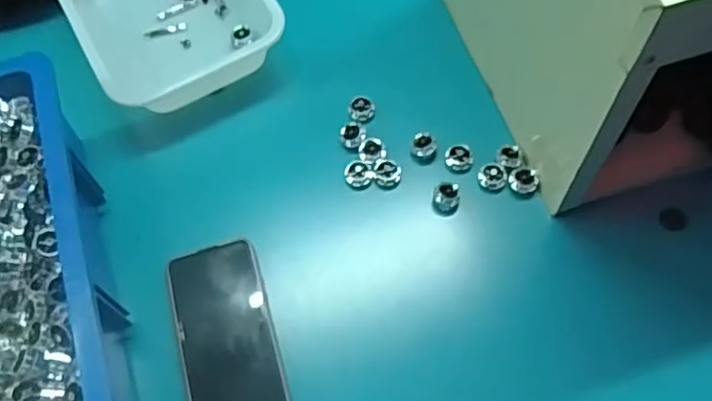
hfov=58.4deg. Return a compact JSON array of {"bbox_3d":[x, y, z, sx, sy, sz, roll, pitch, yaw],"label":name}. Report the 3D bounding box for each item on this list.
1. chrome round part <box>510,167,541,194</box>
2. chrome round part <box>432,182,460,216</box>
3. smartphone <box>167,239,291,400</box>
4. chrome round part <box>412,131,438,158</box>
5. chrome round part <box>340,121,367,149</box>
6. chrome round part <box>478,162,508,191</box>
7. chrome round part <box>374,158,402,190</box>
[{"bbox_3d":[0.156,-0.019,0.588,0.026,0.008,0.024,19,67,12],"label":"chrome round part"},{"bbox_3d":[0.084,-0.003,0.592,0.025,0.021,0.027,-1,64,3],"label":"chrome round part"},{"bbox_3d":[-0.109,0.115,0.533,0.077,0.009,0.168,-17,61,-3],"label":"smartphone"},{"bbox_3d":[0.066,-0.055,0.611,0.023,0.015,0.024,-1,64,3],"label":"chrome round part"},{"bbox_3d":[-0.003,-0.063,0.622,0.024,0.015,0.025,-1,64,3],"label":"chrome round part"},{"bbox_3d":[0.129,-0.022,0.601,0.025,0.011,0.026,-1,64,3],"label":"chrome round part"},{"bbox_3d":[0.031,-0.026,0.609,0.025,0.011,0.029,11,66,8],"label":"chrome round part"}]

